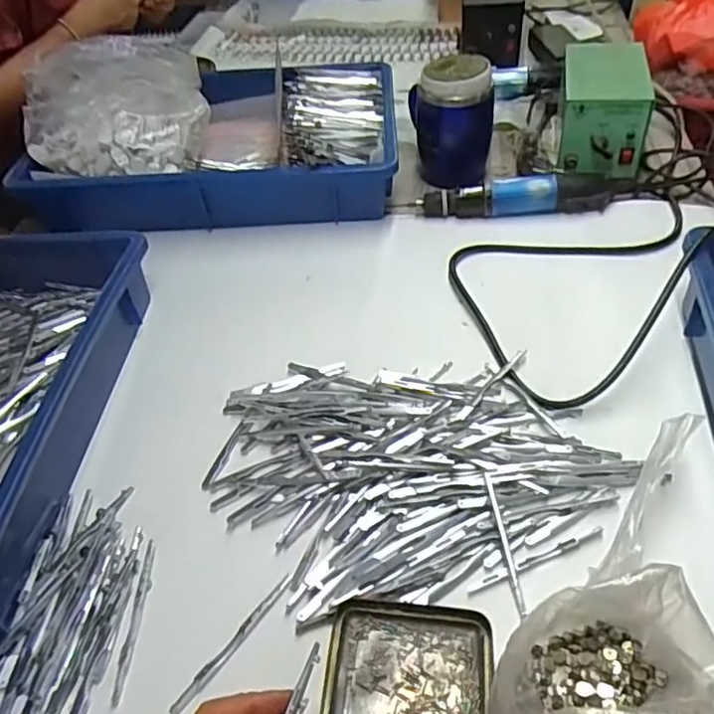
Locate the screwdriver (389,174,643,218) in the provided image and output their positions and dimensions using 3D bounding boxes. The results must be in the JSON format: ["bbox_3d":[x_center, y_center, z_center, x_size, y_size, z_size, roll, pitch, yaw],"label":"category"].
[{"bbox_3d":[0.170,-0.181,0.679,0.251,0.032,0.036,1,46,8],"label":"screwdriver"}]

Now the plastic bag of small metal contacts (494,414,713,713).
[{"bbox_3d":[0.172,0.146,0.354,0.099,0.062,0.233,32,57,31],"label":"plastic bag of small metal contacts"}]

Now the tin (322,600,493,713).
[{"bbox_3d":[0.031,0.192,0.362,0.094,0.009,0.096,2,47,8],"label":"tin"}]

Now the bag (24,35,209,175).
[{"bbox_3d":[-0.282,-0.296,0.712,0.186,0.117,0.167,-3,46,4],"label":"bag"}]

